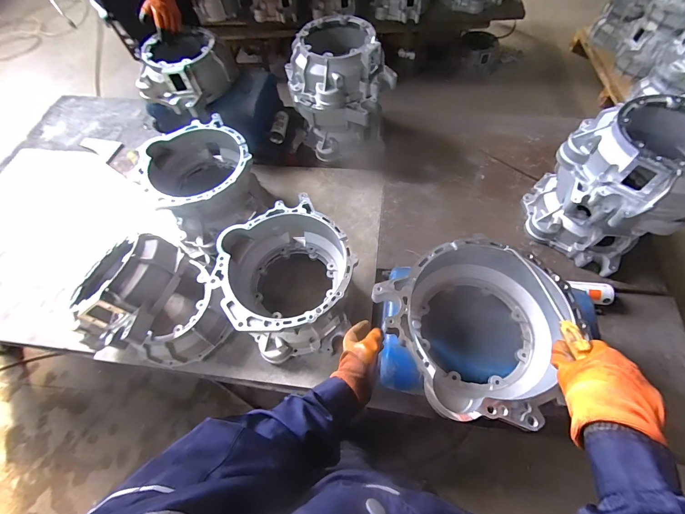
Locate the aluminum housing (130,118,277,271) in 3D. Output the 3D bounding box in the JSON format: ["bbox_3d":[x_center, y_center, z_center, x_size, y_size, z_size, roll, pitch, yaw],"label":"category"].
[{"bbox_3d":[-0.444,-0.234,1.060,0.323,0.237,0.342,40,71,22],"label":"aluminum housing"}]

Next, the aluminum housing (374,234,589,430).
[{"bbox_3d":[0.269,0.143,0.636,0.324,0.139,0.326,-2,62,3],"label":"aluminum housing"}]

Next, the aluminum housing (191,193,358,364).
[{"bbox_3d":[-0.137,0.070,0.866,0.327,0.223,0.340,-32,64,-13],"label":"aluminum housing"}]

